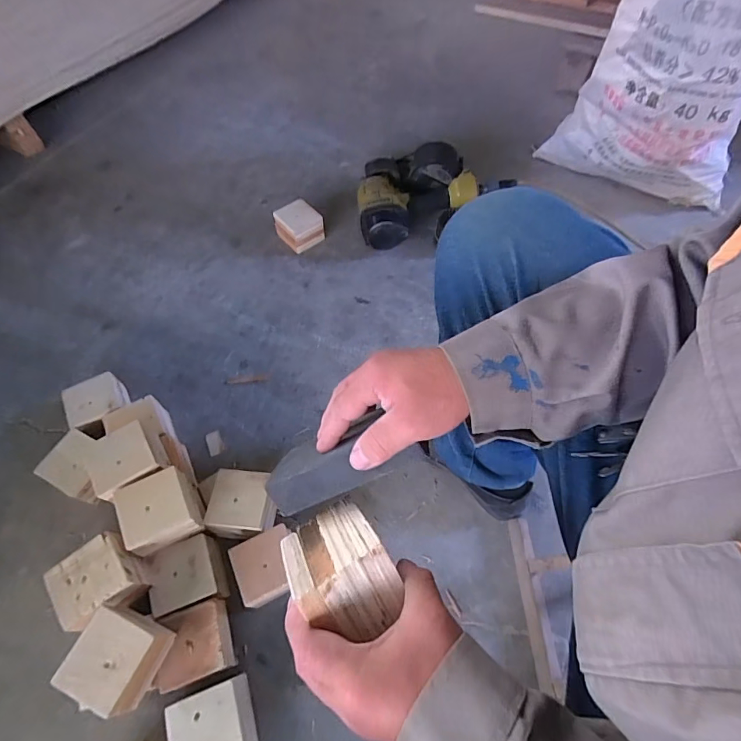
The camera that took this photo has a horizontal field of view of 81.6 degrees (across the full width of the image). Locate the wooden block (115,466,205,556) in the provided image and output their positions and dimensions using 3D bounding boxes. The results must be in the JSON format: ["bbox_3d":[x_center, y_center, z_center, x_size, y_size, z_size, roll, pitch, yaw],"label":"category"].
[{"bbox_3d":[-0.314,0.212,0.651,0.102,0.063,0.094,-23,62,-12],"label":"wooden block"}]

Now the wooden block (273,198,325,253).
[{"bbox_3d":[-0.179,-0.357,1.055,0.093,0.065,0.109,-36,67,-17],"label":"wooden block"}]

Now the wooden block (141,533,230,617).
[{"bbox_3d":[-0.288,0.324,0.677,0.098,0.071,0.095,-19,63,-9],"label":"wooden block"}]

